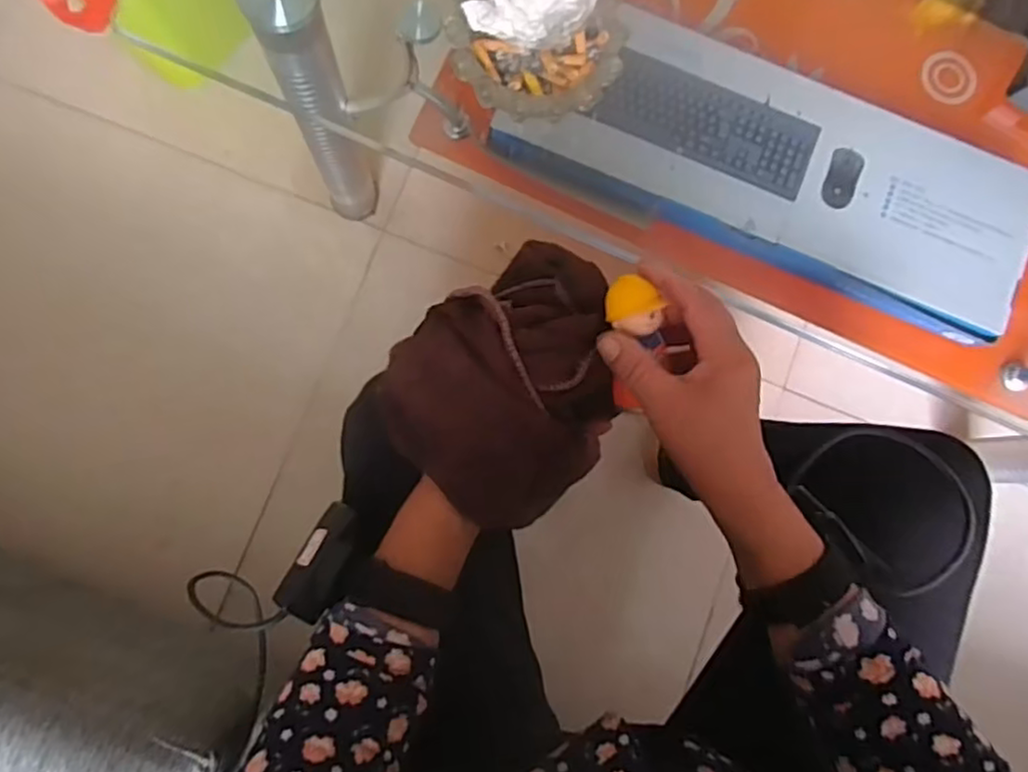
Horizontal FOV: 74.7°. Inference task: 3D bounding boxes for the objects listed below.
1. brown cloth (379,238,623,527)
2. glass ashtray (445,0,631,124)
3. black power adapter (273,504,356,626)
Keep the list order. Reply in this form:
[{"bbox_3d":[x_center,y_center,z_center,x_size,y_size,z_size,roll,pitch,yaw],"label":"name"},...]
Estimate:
[{"bbox_3d":[0.004,-0.005,0.406,0.129,0.066,0.158,43,81,-2],"label":"brown cloth"},{"bbox_3d":[0.017,-0.264,0.506,0.131,0.035,0.128,1,85,-8],"label":"glass ashtray"},{"bbox_3d":[-0.114,0.109,0.415,0.037,0.023,0.070,6,62,24],"label":"black power adapter"}]

